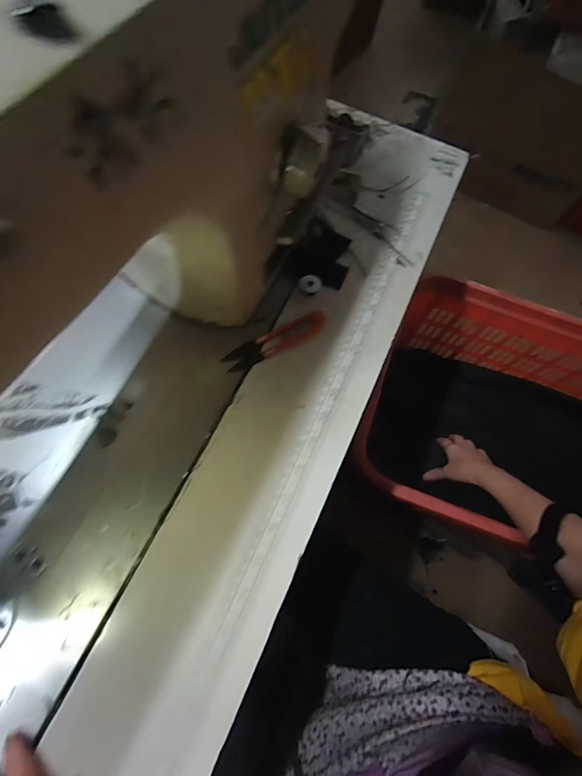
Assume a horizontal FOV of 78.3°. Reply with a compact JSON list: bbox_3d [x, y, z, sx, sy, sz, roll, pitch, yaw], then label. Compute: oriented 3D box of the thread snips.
[{"bbox_3d":[-0.009,-0.046,0.333,0.096,0.005,0.025,-28,73,-13],"label":"thread snips"}]

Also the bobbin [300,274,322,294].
[{"bbox_3d":[0.020,-0.103,0.353,0.020,0.008,0.016,-9,70,-7],"label":"bobbin"}]

